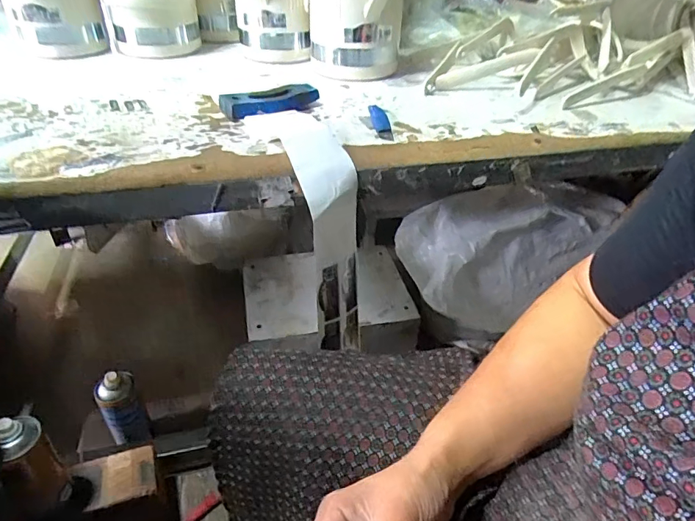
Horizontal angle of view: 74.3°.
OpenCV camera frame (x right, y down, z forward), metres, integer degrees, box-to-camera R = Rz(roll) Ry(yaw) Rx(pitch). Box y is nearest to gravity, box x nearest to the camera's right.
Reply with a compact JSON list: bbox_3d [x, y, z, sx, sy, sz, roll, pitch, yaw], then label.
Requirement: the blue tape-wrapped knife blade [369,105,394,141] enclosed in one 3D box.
[{"bbox_3d":[0.045,-0.190,0.629,0.023,0.011,0.100,-1,38,-6],"label":"blue tape-wrapped knife blade"}]

